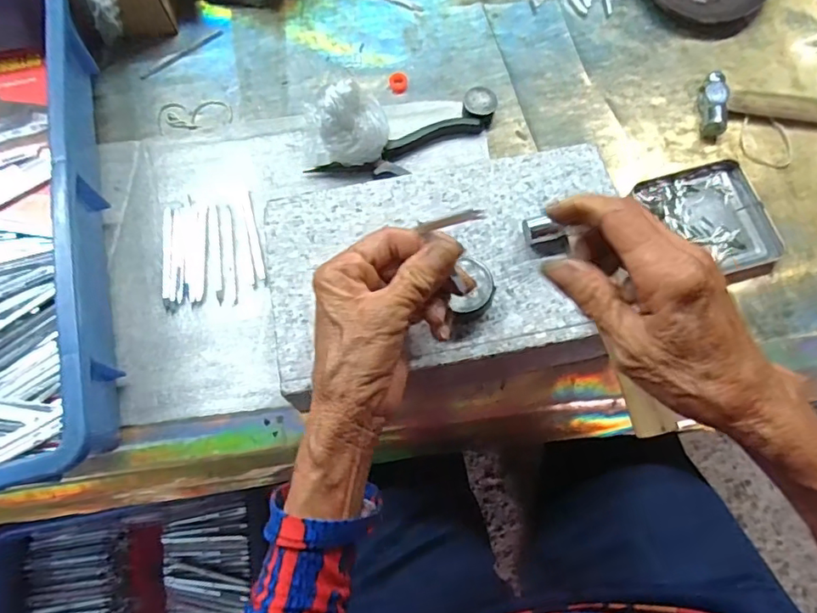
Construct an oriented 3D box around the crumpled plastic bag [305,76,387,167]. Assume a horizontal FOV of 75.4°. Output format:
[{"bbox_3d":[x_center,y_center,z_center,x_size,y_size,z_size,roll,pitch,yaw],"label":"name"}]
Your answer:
[{"bbox_3d":[-0.052,-0.147,0.444,0.070,0.066,0.050,-13,69,-3],"label":"crumpled plastic bag"}]

